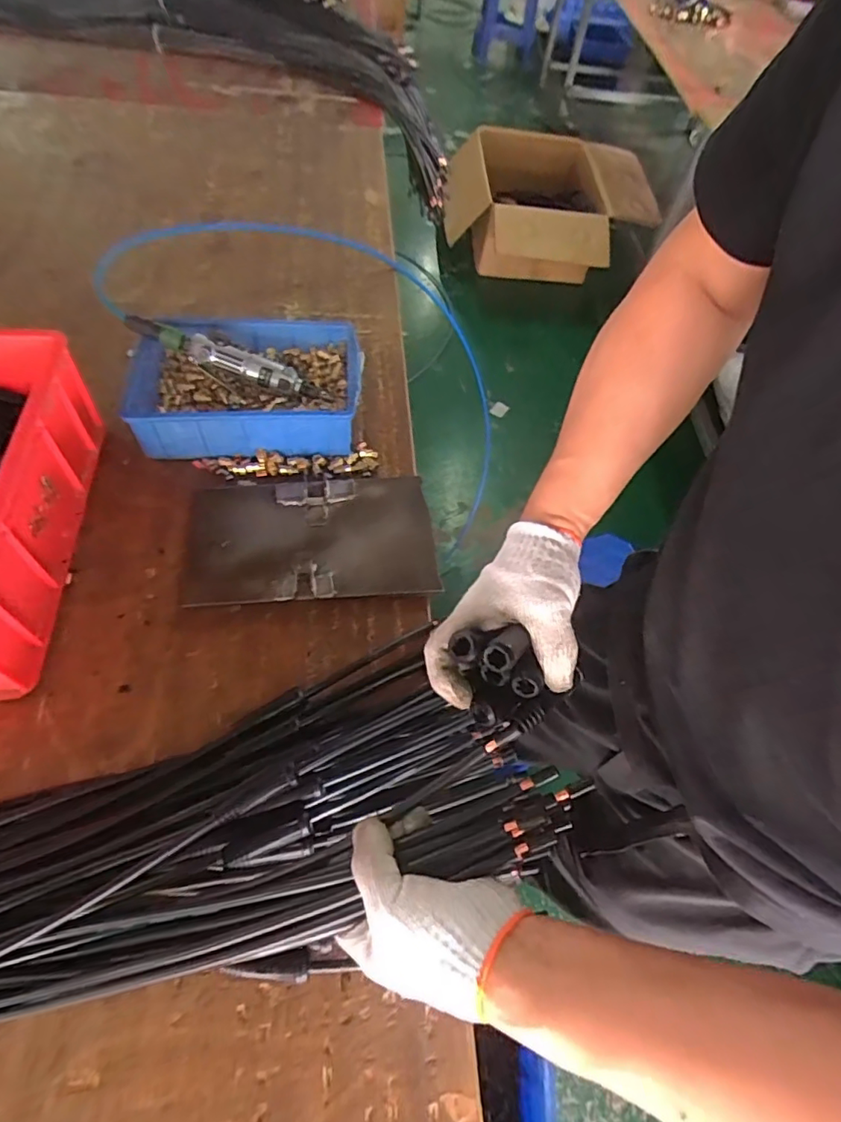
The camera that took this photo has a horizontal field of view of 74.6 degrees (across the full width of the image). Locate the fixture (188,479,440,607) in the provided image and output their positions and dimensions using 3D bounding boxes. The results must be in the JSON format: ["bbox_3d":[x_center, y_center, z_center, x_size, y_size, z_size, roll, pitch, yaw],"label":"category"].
[{"bbox_3d":[-0.132,-0.031,0.690,0.295,0.026,0.177,-5,58,-7],"label":"fixture"}]

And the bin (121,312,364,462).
[{"bbox_3d":[-0.237,-0.234,0.765,0.300,0.087,0.211,-1,58,-4],"label":"bin"}]

